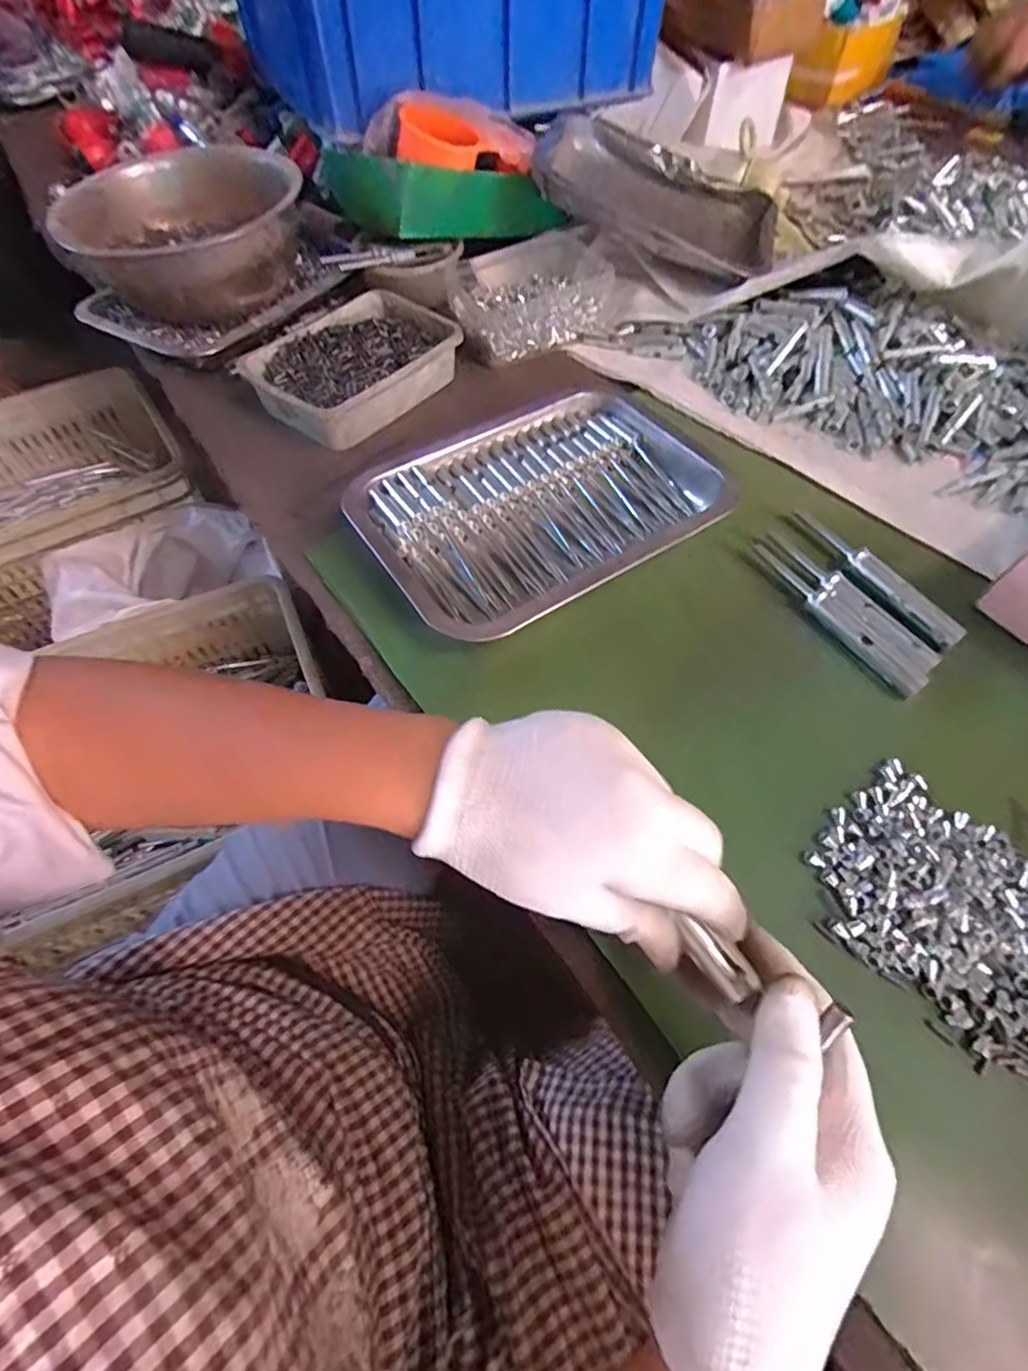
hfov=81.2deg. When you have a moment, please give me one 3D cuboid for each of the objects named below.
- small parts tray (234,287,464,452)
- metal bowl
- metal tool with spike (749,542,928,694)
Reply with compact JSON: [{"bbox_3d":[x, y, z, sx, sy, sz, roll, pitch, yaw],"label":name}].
[{"bbox_3d":[-0.145,-0.298,0.562,0.127,0.045,0.187,34,65,19],"label":"small parts tray"},{"bbox_3d":[-0.331,-0.464,0.610,0.221,0.085,0.271,-12,60,-6],"label":"metal bowl"},{"bbox_3d":[0.217,-0.047,0.407,0.019,0.015,0.138,-31,63,-16],"label":"metal tool with spike"}]

